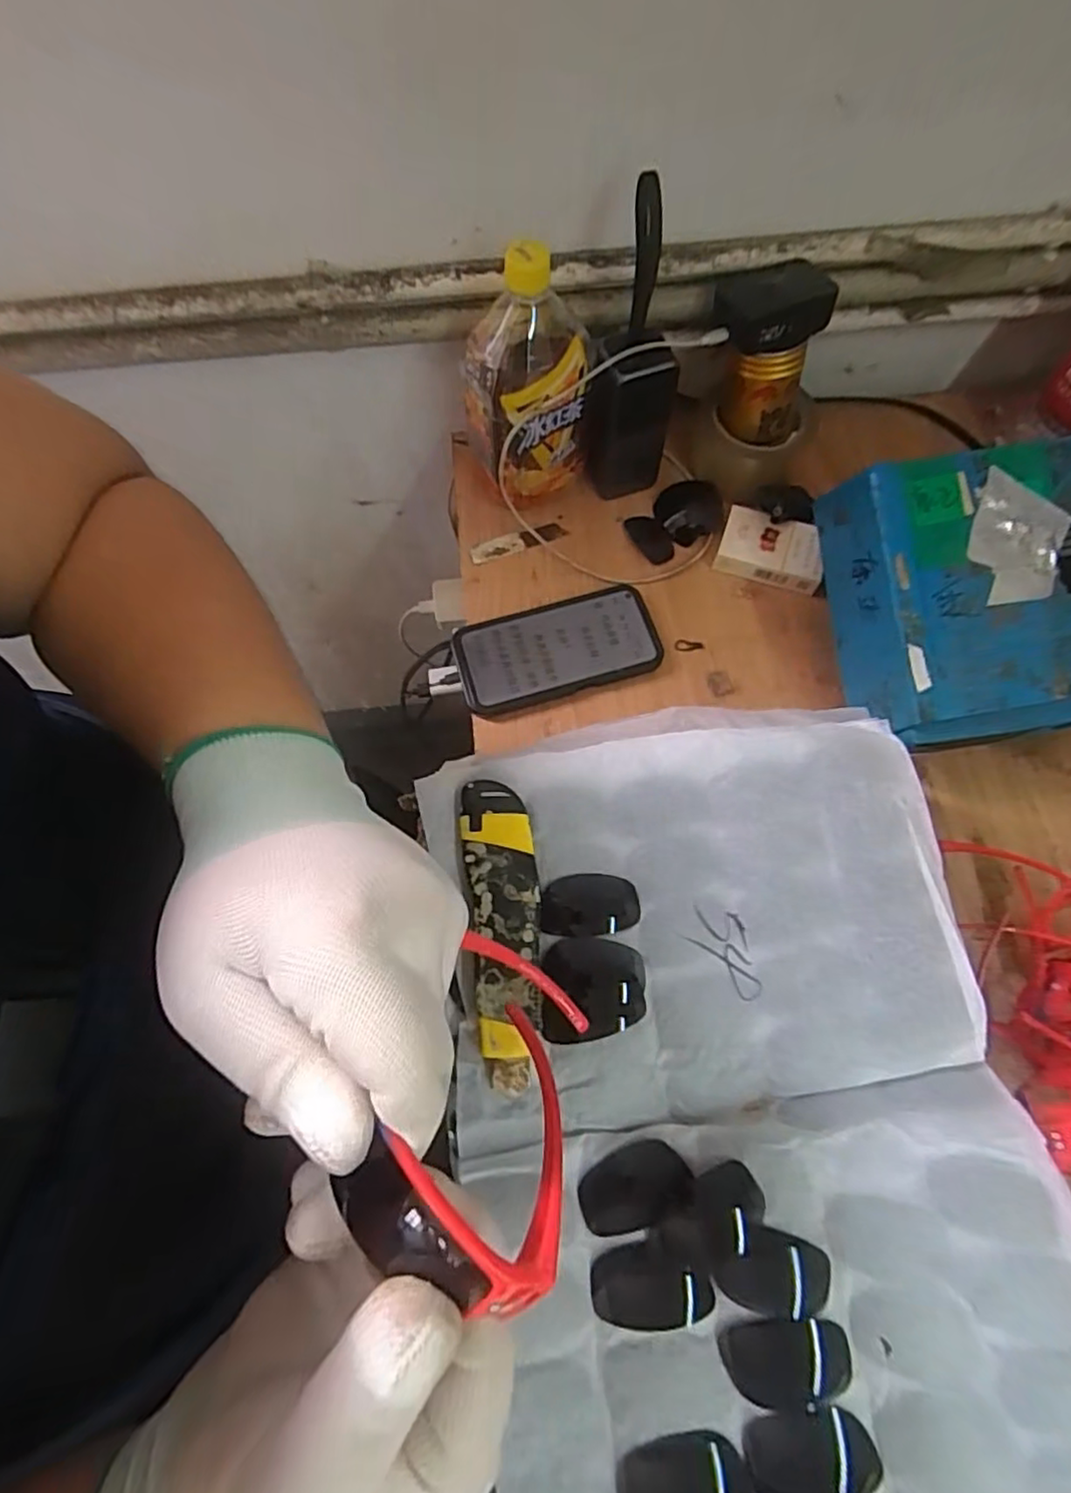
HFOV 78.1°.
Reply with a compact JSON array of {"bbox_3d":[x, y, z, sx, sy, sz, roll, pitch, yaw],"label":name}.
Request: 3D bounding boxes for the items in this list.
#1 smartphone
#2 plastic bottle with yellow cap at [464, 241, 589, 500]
[{"bbox_3d":[0.018,-0.080,0.547,0.163,0.014,0.081,-15,69,-5],"label":"smartphone"},{"bbox_3d":[-0.006,-0.285,0.524,0.090,0.204,0.103,0,69,0],"label":"plastic bottle with yellow cap"}]

